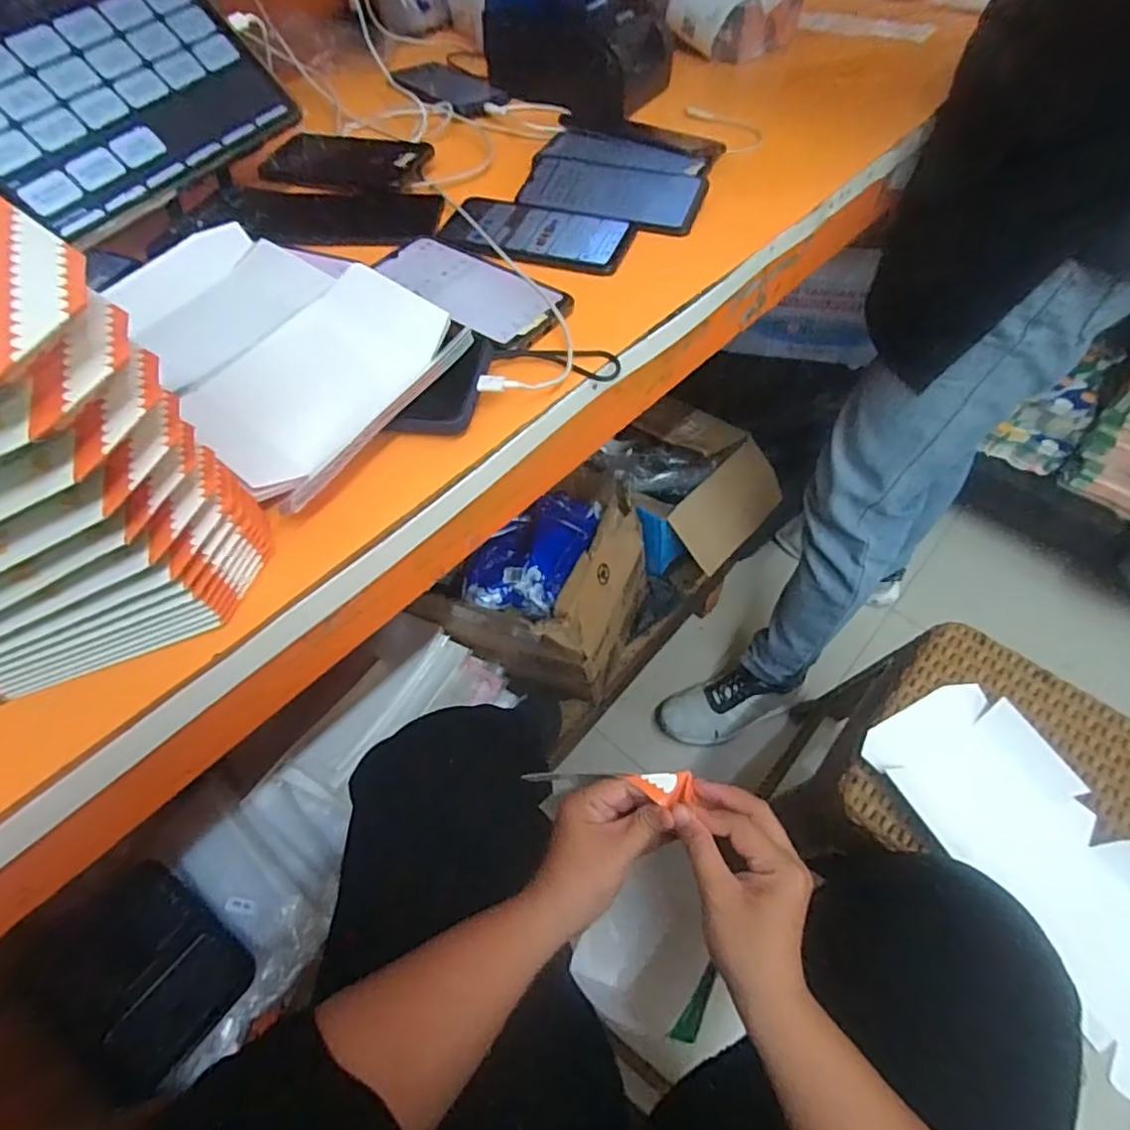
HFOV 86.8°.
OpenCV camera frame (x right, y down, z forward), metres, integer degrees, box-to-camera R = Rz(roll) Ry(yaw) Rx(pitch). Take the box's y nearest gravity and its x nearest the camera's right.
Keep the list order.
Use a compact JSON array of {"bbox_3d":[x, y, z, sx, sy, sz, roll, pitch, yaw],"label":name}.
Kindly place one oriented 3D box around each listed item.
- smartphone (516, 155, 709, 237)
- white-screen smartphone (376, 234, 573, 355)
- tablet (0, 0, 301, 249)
[{"bbox_3d":[0.040,-0.343,0.550,0.169,0.008,0.093,17,60,13],"label":"smartphone"},{"bbox_3d":[-0.079,-0.223,0.478,0.166,0.008,0.071,34,65,21],"label":"white-screen smartphone"},{"bbox_3d":[-0.365,-0.381,0.466,0.174,0.016,0.251,47,62,-20],"label":"tablet"}]

